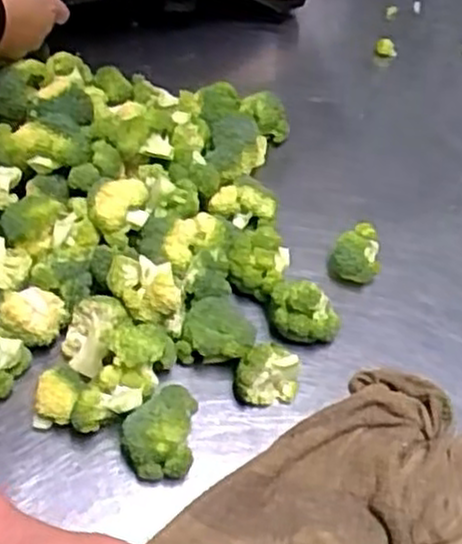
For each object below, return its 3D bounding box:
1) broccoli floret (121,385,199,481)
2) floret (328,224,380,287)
[{"bbox_3d":[-0.050,0.112,0.538,0.049,0.039,0.057,5,52,0],"label":"broccoli floret"},{"bbox_3d":[0.109,-0.013,0.650,0.042,0.043,0.032,-26,59,-22],"label":"floret"}]

